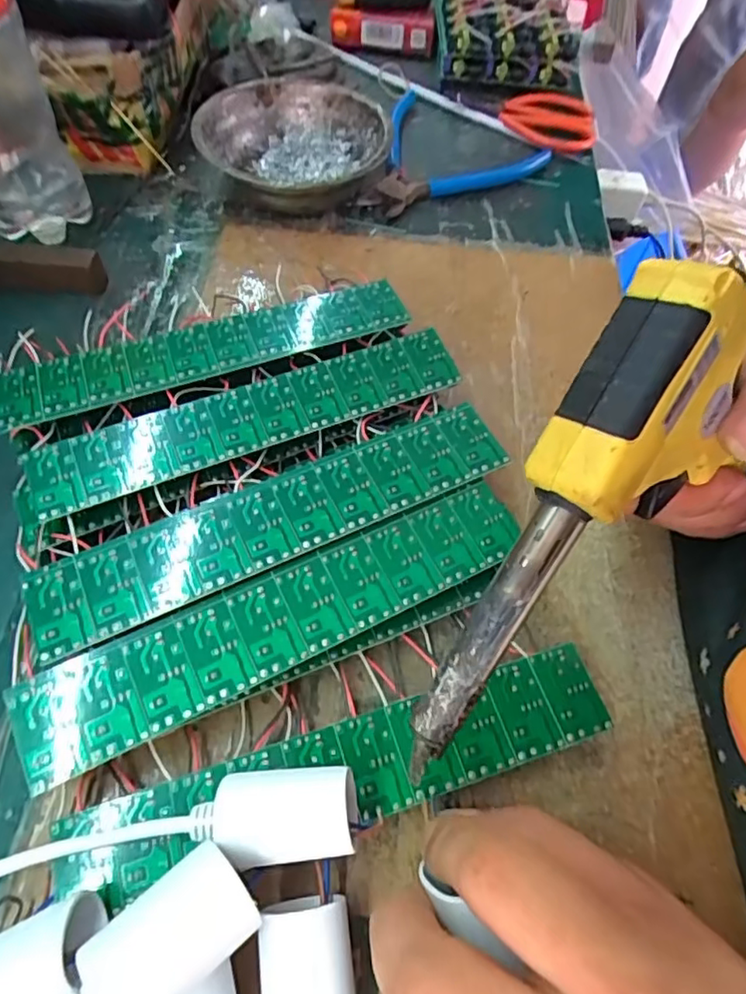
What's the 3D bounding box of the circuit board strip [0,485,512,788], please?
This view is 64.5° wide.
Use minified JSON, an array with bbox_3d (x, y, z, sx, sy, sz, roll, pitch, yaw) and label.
[{"bbox_3d":[-0.032,0.045,0.231,0.200,0.004,0.037,-23,68,-16],"label":"circuit board strip"}]

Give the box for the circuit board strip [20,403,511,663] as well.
[{"bbox_3d":[-0.037,0.008,0.247,0.200,0.004,0.037,-22,63,-16],"label":"circuit board strip"}]

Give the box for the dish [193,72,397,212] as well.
[{"bbox_3d":[-0.052,-0.234,0.402,0.123,0.040,0.133,4,58,-2],"label":"dish"}]

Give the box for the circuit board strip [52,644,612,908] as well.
[{"bbox_3d":[-0.009,0.100,0.216,0.200,0.004,0.034,-15,64,-11],"label":"circuit board strip"}]

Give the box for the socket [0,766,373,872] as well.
[{"bbox_3d":[-0.106,0.121,0.197,0.205,0.022,0.027,-13,59,3],"label":"socket"}]

